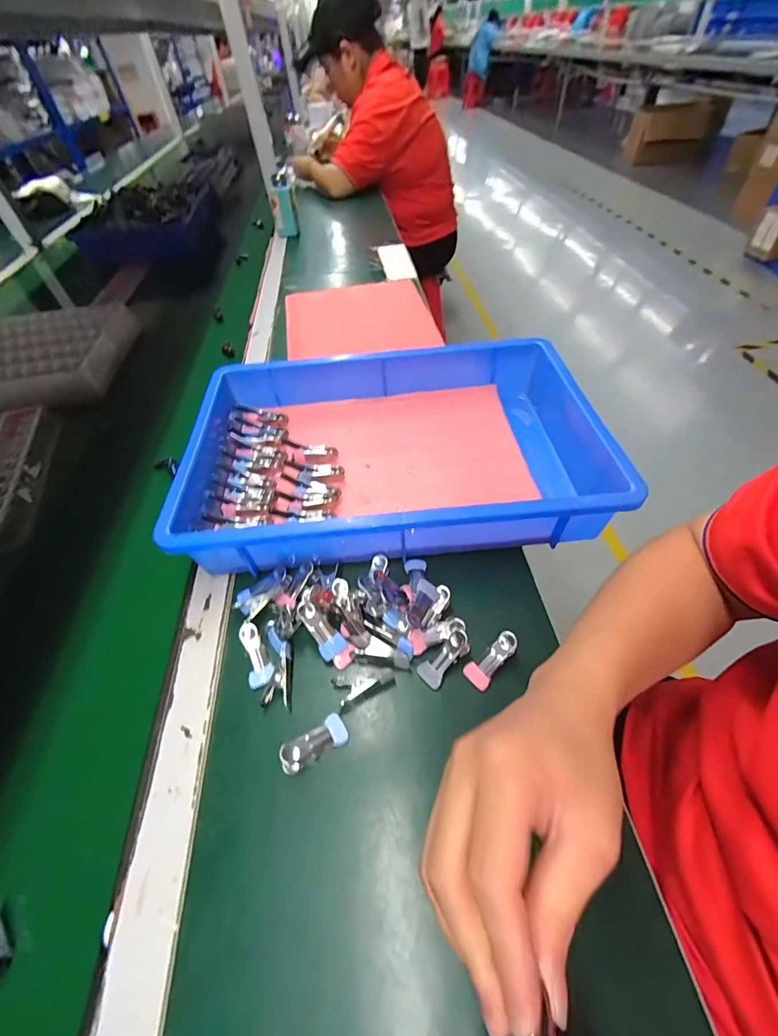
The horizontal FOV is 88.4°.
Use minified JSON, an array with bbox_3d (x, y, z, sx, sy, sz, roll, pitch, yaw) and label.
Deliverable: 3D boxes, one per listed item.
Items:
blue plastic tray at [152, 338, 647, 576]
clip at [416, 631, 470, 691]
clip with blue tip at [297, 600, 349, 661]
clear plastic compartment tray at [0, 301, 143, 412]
[{"bbox_3d":[0.003,-0.082,0.465,0.452,0.078,0.288,-6,51,0],"label":"blue plastic tray"},{"bbox_3d":[0.049,0.119,0.339,0.051,0.015,0.022,-46,60,-6],"label":"clip"},{"bbox_3d":[-0.059,0.095,0.342,0.023,0.010,0.053,-38,100,-23],"label":"clip with blue tip"},{"bbox_3d":[-0.595,-0.276,0.673,0.264,0.039,0.273,-12,51,-4],"label":"clear plastic compartment tray"}]

